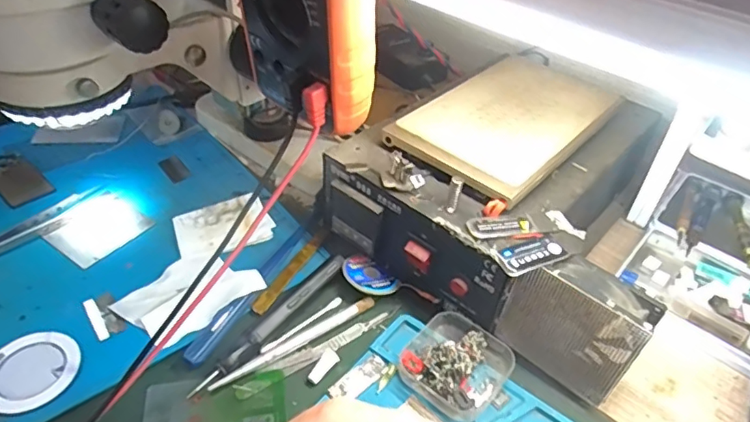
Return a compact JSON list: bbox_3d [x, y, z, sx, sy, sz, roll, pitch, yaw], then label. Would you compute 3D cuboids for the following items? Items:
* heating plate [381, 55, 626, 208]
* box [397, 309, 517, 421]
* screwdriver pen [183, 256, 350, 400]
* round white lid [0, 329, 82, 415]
[{"bbox_3d":[0.106,-0.071,0.423,0.110,0.021,0.185,33,50,29],"label":"heating plate"},{"bbox_3d":[0.055,0.099,0.351,0.062,0.021,0.064,32,49,28],"label":"box"},{"bbox_3d":[-0.070,0.077,0.373,0.014,0.013,0.140,27,47,24],"label":"screwdriver pen"},{"bbox_3d":[-0.222,0.103,0.342,0.056,0.005,0.056,2,42,-2],"label":"round white lid"}]

